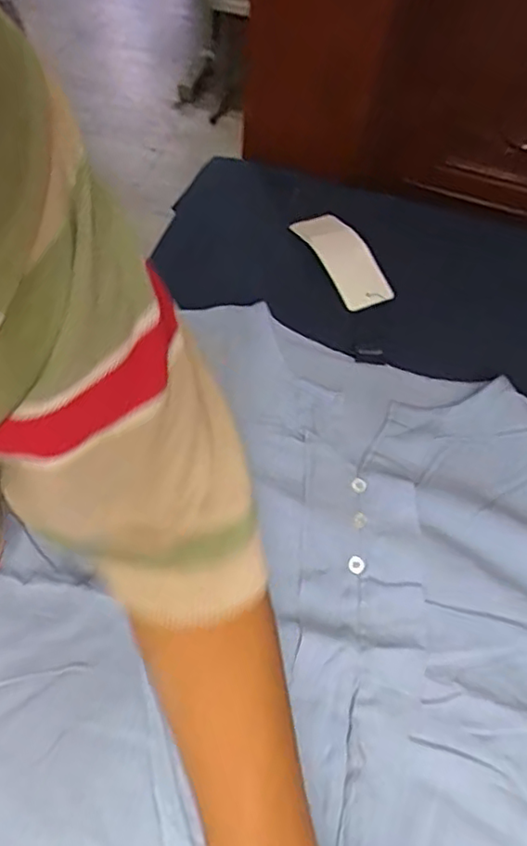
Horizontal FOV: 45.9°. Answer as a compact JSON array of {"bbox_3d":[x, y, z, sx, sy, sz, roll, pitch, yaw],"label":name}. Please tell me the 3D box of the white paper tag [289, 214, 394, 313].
[{"bbox_3d":[0.075,-0.154,0.577,0.047,0.008,0.116,-21,61,-17],"label":"white paper tag"}]

